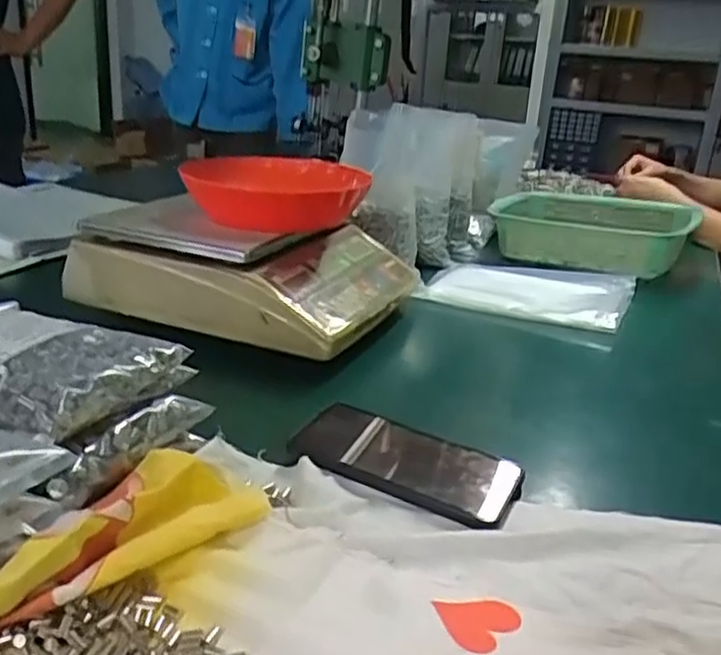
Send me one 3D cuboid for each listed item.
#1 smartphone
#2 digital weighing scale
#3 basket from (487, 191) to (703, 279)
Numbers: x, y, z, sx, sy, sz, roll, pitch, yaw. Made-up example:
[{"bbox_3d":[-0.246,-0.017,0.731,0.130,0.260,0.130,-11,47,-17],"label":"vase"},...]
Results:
[{"bbox_3d":[0.033,0.096,0.516,0.160,0.015,0.079,15,24,24],"label":"smartphone"},{"bbox_3d":[-0.123,-0.077,0.820,0.327,0.108,0.271,12,23,17],"label":"digital weighing scale"},{"bbox_3d":[0.370,-0.158,1.132,0.298,0.089,0.256,14,24,21],"label":"basket"}]

